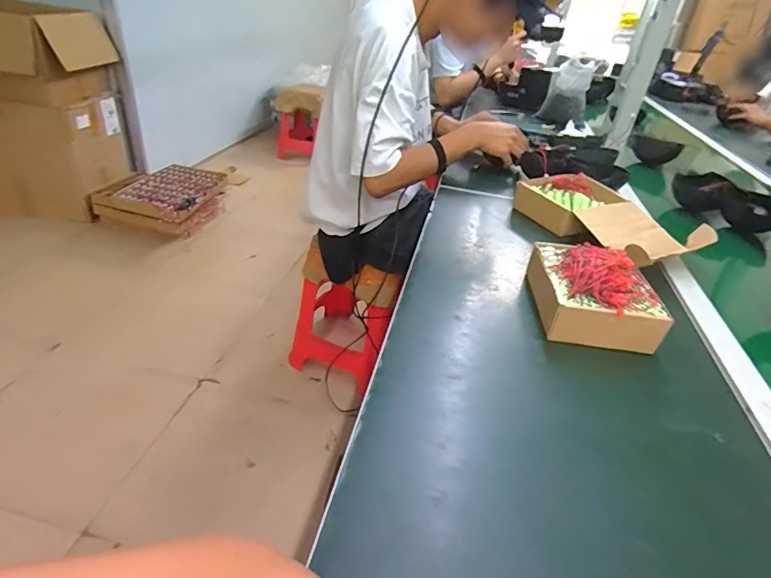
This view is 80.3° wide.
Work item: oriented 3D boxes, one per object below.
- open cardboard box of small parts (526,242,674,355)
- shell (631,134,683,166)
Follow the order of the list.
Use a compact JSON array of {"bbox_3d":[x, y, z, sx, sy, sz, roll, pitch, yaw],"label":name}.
[{"bbox_3d":[0.271,-0.003,0.603,0.145,0.078,0.164,8,34,1],"label":"open cardboard box of small parts"},{"bbox_3d":[0.771,-0.395,1.316,0.044,0.069,0.128,-21,43,-35],"label":"shell"}]

